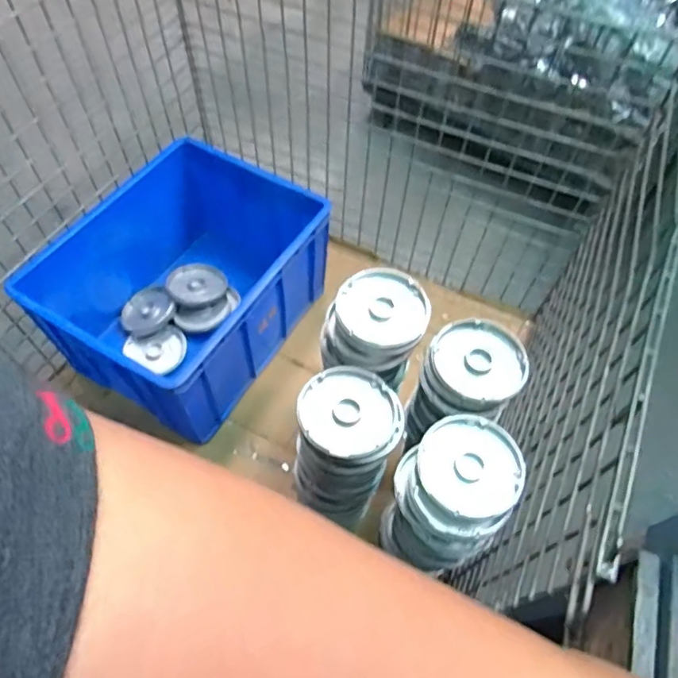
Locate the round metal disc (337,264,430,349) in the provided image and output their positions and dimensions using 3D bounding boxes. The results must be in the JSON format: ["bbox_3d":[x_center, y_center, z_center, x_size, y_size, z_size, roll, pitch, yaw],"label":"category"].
[{"bbox_3d":[0.068,-0.051,0.797,0.133,0.024,0.145,1,59,-2],"label":"round metal disc"}]

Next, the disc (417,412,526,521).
[{"bbox_3d":[0.178,0.173,0.707,0.138,0.018,0.138,-4,56,6],"label":"disc"}]

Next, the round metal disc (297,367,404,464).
[{"bbox_3d":[0.017,0.107,0.740,0.145,0.024,0.139,1,59,-2],"label":"round metal disc"}]

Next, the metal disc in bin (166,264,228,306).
[{"bbox_3d":[-0.348,-0.133,1.261,0.141,0.018,0.116,-3,59,-5],"label":"metal disc in bin"}]

